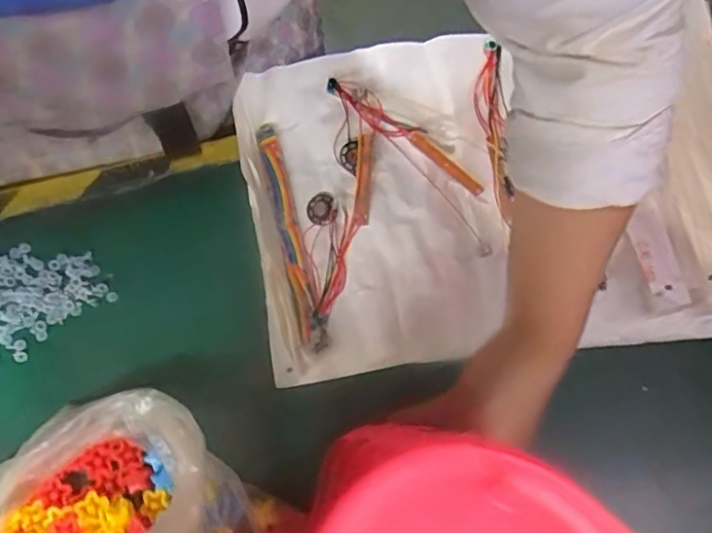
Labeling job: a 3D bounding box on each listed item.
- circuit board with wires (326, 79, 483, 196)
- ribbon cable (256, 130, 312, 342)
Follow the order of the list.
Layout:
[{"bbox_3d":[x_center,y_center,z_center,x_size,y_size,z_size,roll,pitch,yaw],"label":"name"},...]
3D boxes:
[{"bbox_3d":[0.044,-0.121,0.570,0.169,0.015,0.025,36,81,8],"label":"circuit board with wires"},{"bbox_3d":[-0.063,-0.035,0.575,0.020,0.008,0.202,-14,78,-2],"label":"ribbon cable"}]

